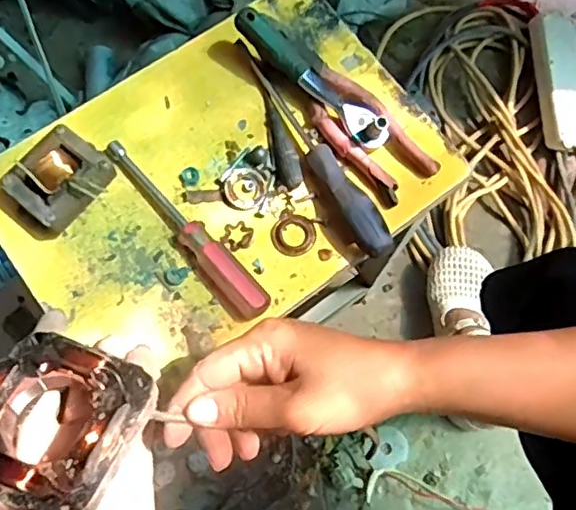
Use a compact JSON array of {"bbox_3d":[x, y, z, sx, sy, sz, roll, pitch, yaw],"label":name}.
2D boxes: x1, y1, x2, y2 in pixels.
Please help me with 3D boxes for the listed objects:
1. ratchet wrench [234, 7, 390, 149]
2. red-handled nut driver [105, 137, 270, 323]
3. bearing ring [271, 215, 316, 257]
[{"bbox_3d":[0.020,-0.141,0.483,0.147,0.035,0.027,39,77,12],"label":"ratchet wrench"},{"bbox_3d":[-0.076,-0.023,0.459,0.028,0.020,0.177,-38,76,-11],"label":"red-handled nut driver"},{"bbox_3d":[0.004,-0.015,0.472,0.034,0.004,0.032,0,72,0],"label":"bearing ring"}]

